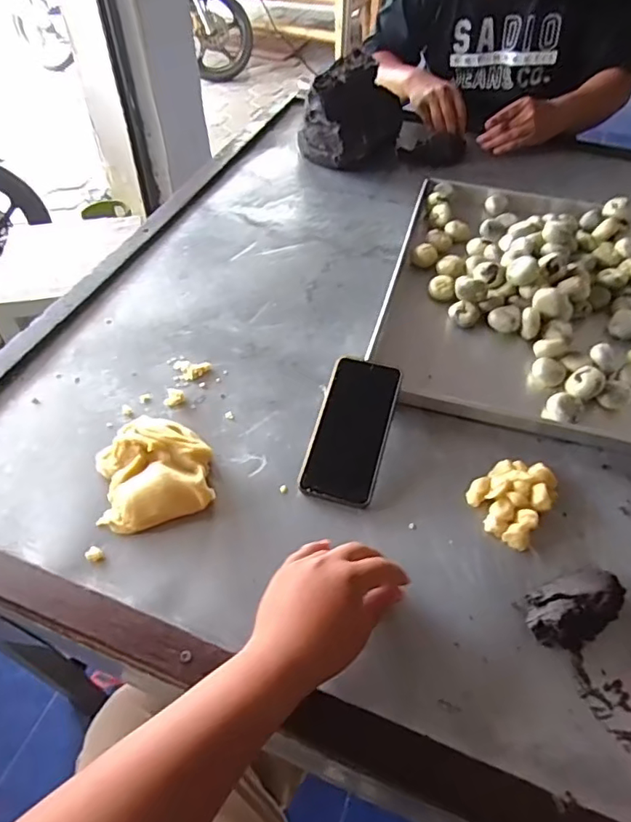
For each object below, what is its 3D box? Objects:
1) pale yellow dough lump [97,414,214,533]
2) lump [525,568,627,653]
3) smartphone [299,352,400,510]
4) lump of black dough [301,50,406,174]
[{"bbox_3d":[-0.169,0.059,0.577,0.113,0.033,0.123,-10,51,-9],"label":"pale yellow dough lump"},{"bbox_3d":[0.237,0.170,0.490,0.097,0.036,0.054,-21,54,-17],"label":"lump"},{"bbox_3d":[0.040,0.018,0.600,0.080,0.018,0.167,15,67,6],"label":"smartphone"},{"bbox_3d":[0.072,-0.565,1.056,0.144,0.137,0.195,28,55,20],"label":"lump of black dough"}]

